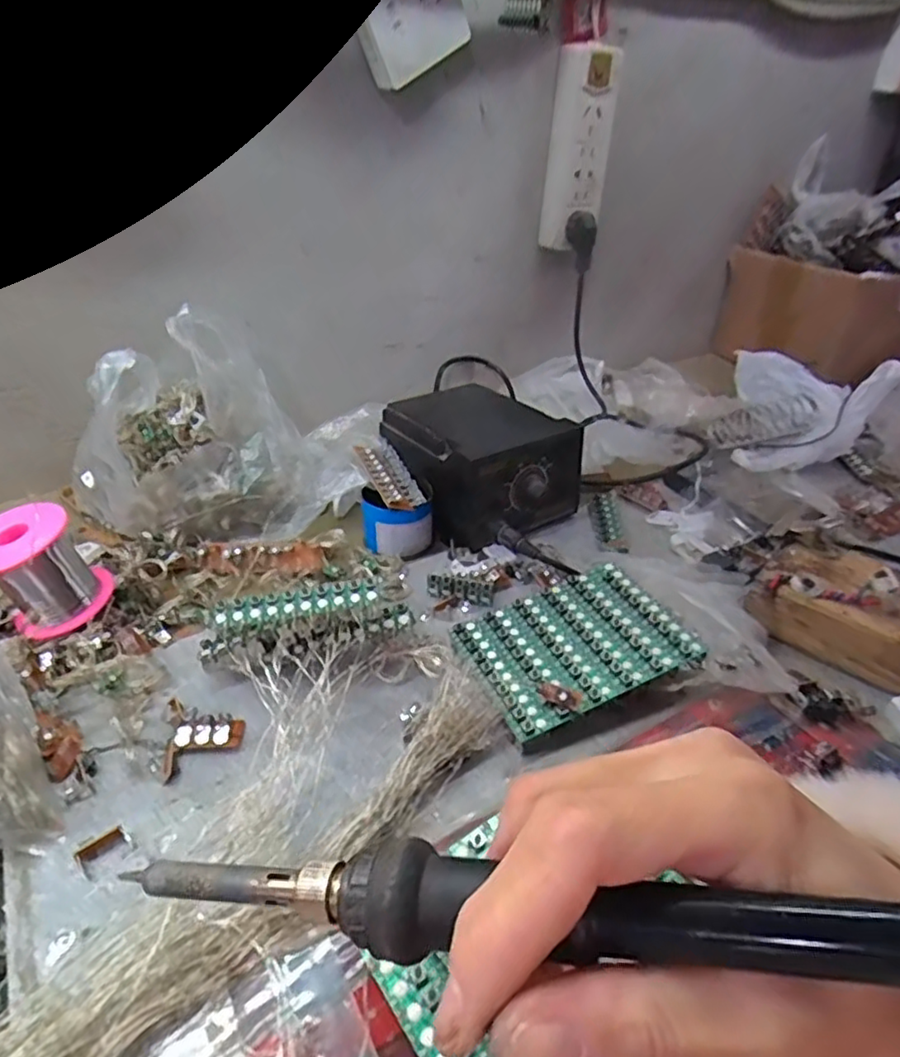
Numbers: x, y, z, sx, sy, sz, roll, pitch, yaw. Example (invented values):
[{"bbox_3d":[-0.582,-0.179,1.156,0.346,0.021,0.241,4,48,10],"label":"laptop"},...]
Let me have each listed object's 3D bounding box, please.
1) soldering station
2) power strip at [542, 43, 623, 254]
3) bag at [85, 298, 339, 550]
[{"bbox_3d":[0.022,-0.062,0.537,0.112,0.072,0.146,-25,44,-31],"label":"soldering station"},{"bbox_3d":[0.122,-0.355,0.608,0.058,0.162,0.022,3,37,1],"label":"power strip"},{"bbox_3d":[-0.179,-0.078,0.498,0.179,0.137,0.118,-19,41,-26],"label":"bag"}]

